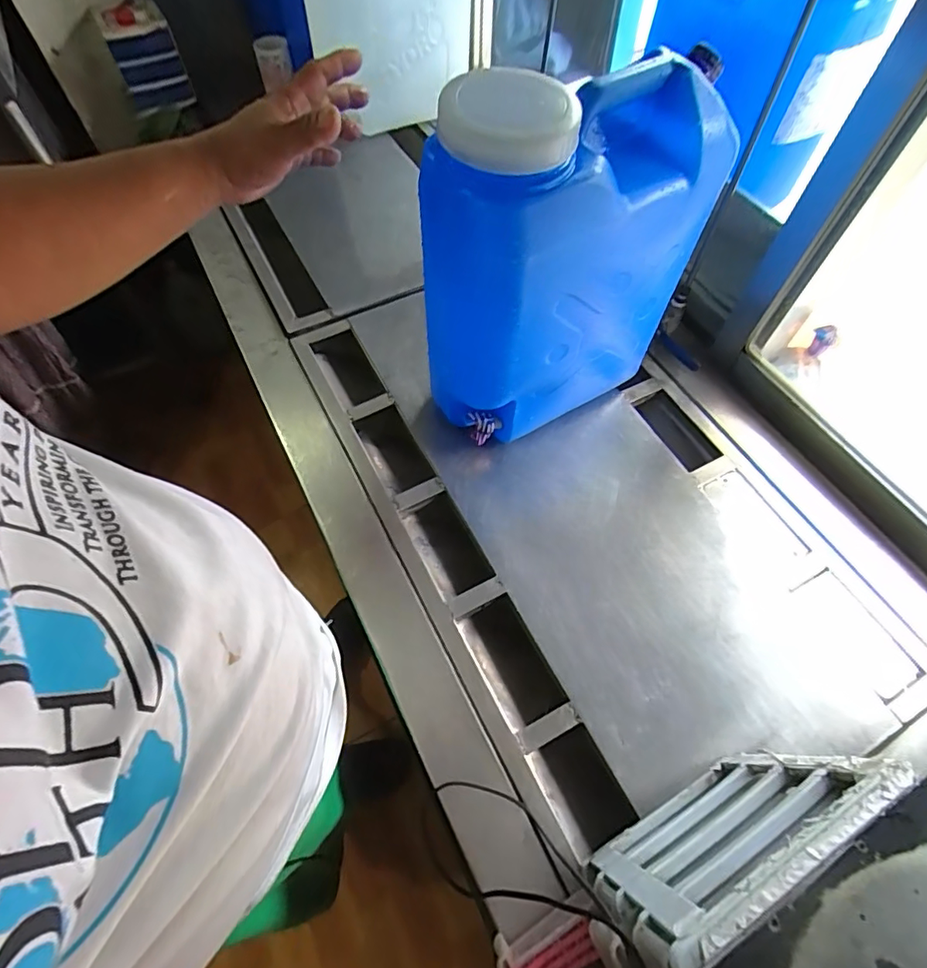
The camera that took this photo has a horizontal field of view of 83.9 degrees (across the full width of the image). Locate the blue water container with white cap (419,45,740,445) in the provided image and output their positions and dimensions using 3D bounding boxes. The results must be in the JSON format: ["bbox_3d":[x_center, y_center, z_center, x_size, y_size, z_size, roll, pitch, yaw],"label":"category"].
[{"bbox_3d":[0.111,-0.244,0.597,0.297,0.374,0.153,-30,65,-16],"label":"blue water container with white cap"}]

